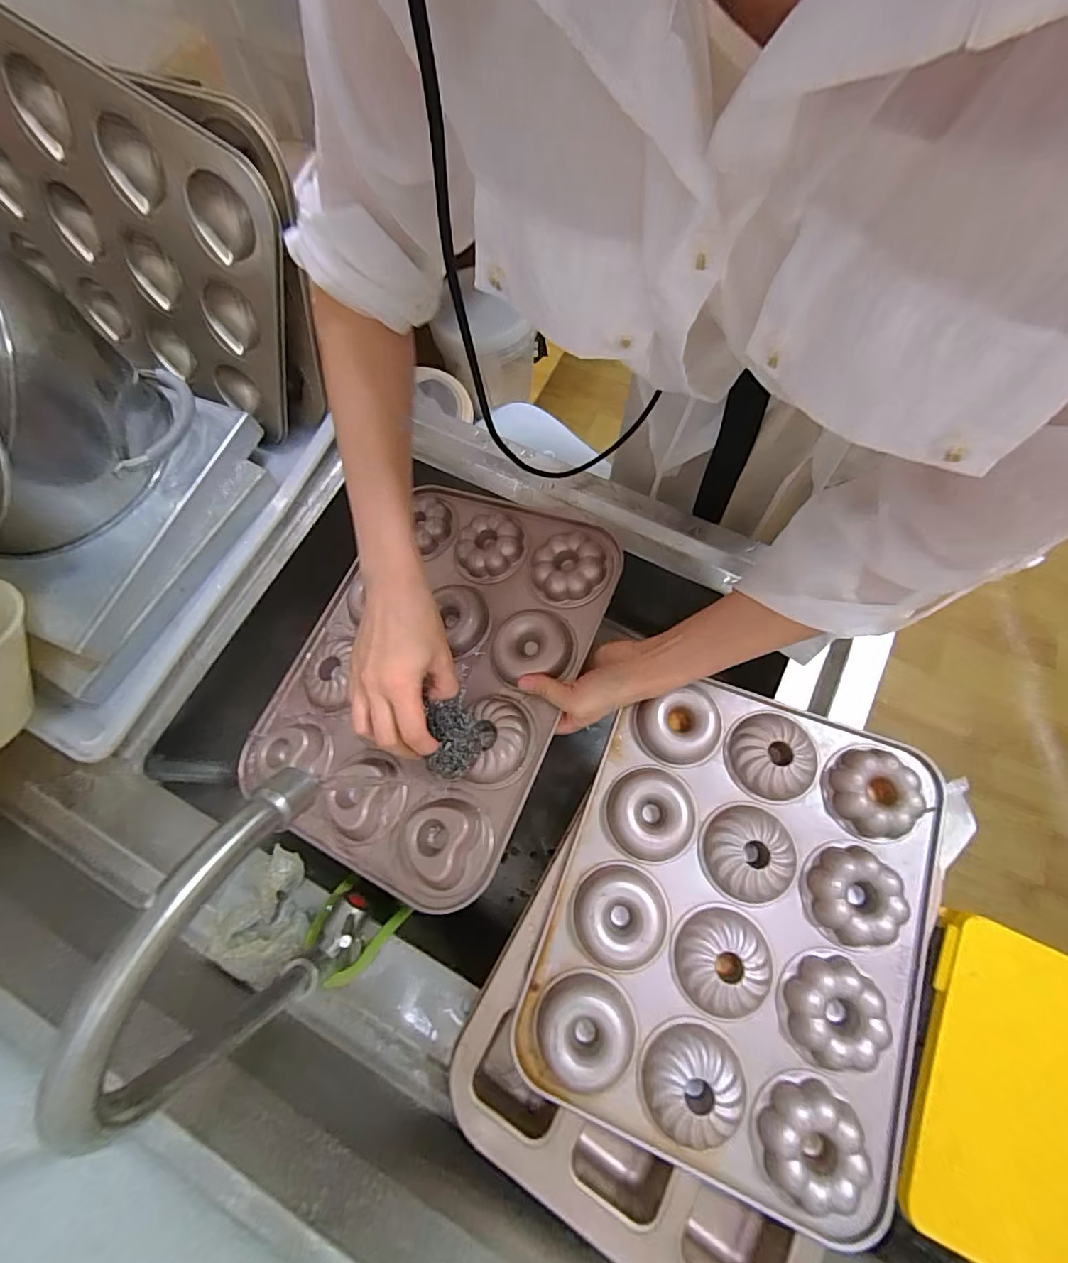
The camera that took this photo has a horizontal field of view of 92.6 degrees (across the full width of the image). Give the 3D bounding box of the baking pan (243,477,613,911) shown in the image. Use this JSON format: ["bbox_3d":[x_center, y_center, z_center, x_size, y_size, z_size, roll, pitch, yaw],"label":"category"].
[{"bbox_3d":[-0.099,0.026,0.454,0.261,0.050,0.342,19,74,22],"label":"baking pan"}]

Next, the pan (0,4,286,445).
[{"bbox_3d":[-0.377,-0.362,0.467,0.333,0.244,0.029,30,52,0],"label":"pan"}]

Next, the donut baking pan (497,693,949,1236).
[{"bbox_3d":[0.153,0.204,0.375,0.258,0.030,0.317,20,74,8],"label":"donut baking pan"}]

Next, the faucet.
[{"bbox_3d":[-0.137,0.159,0.292,0.027,0.265,0.156,21,74,9],"label":"faucet"}]

